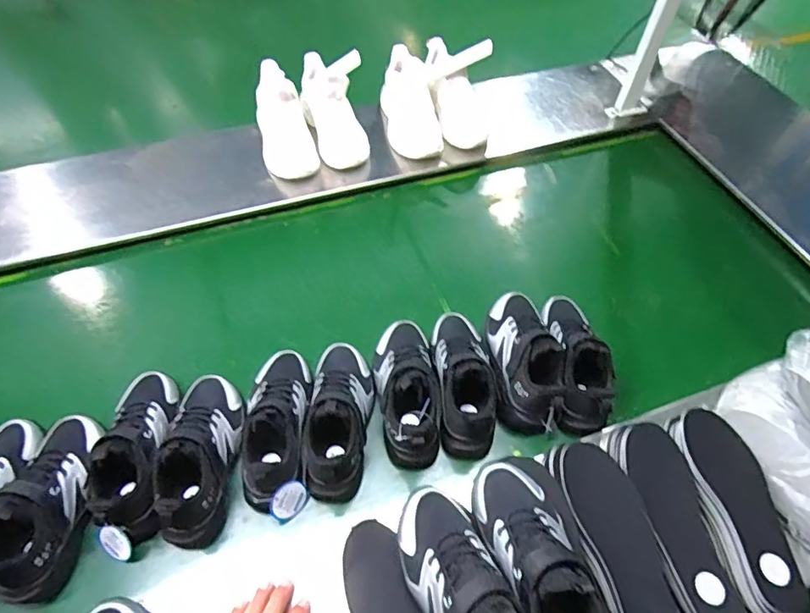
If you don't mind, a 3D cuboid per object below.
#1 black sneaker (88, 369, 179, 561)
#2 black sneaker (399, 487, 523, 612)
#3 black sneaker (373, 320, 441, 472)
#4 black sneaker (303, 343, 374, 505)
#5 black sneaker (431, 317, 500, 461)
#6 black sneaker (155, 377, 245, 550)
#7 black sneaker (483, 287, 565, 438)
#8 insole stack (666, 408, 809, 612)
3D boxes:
[{"bbox_3d":[-0.338,0.177,0.623,0.080,0.099,0.219,-3,56,-3],"label":"black sneaker"},{"bbox_3d":[0.053,0.261,0.466,0.084,0.082,0.212,-17,58,-12],"label":"black sneaker"},{"bbox_3d":[0.005,0.103,0.689,0.086,0.096,0.212,-5,56,-4],"label":"black sneaker"},{"bbox_3d":[-0.083,0.133,0.658,0.078,0.108,0.198,2,56,1],"label":"black sneaker"},{"bbox_3d":[0.075,0.092,0.696,0.094,0.092,0.214,-3,56,-3],"label":"black sneaker"},{"bbox_3d":[-0.249,0.172,0.614,0.087,0.097,0.206,-6,56,-5],"label":"black sneaker"},{"bbox_3d":[0.166,0.066,0.715,0.085,0.104,0.210,-3,56,-3],"label":"black sneaker"},{"bbox_3d":[0.374,0.231,0.588,0.079,0.049,0.228,0,56,-1],"label":"insole stack"}]

